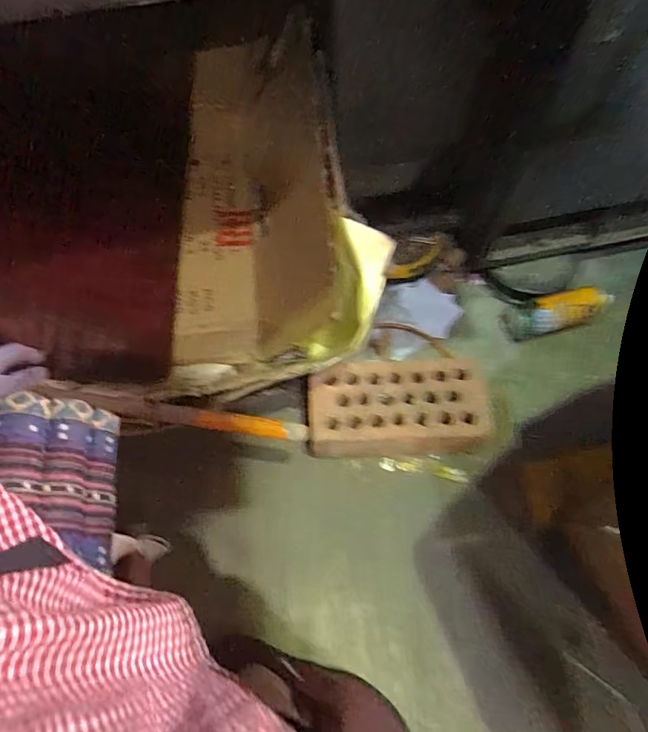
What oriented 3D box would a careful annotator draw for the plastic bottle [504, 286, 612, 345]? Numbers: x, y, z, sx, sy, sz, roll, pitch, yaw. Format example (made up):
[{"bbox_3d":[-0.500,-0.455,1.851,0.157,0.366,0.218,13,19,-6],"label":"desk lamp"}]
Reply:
[{"bbox_3d":[0.429,-0.095,0.887,0.179,0.064,0.061,-13,64,-4],"label":"plastic bottle"}]

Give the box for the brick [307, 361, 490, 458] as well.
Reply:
[{"bbox_3d":[0.097,0.064,0.674,0.231,0.087,0.116,-3,64,1],"label":"brick"}]

